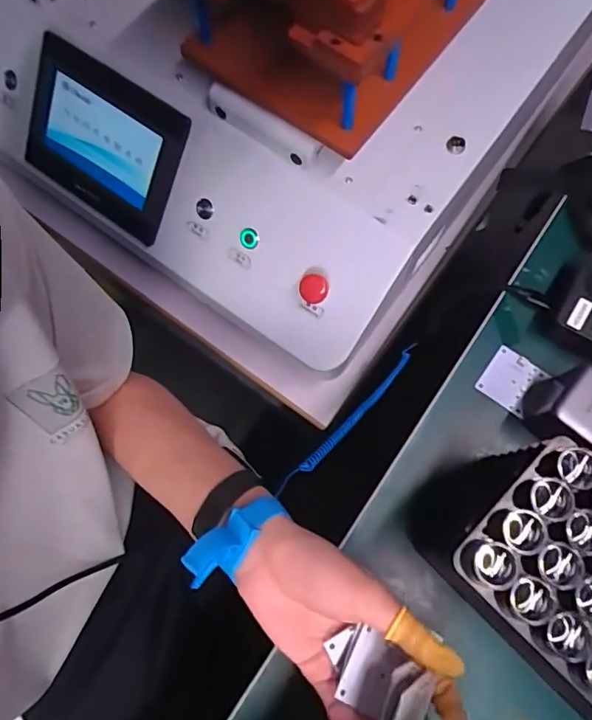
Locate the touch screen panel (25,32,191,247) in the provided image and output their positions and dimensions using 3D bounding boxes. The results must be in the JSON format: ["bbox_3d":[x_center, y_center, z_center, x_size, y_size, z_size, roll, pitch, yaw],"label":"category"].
[{"bbox_3d":[-0.221,-0.243,0.575,0.198,0.151,0.012,35,33,7],"label":"touch screen panel"}]

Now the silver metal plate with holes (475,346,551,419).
[{"bbox_3d":[0.175,0.017,0.420,0.043,0.009,0.044,35,77,11],"label":"silver metal plate with holes"}]

